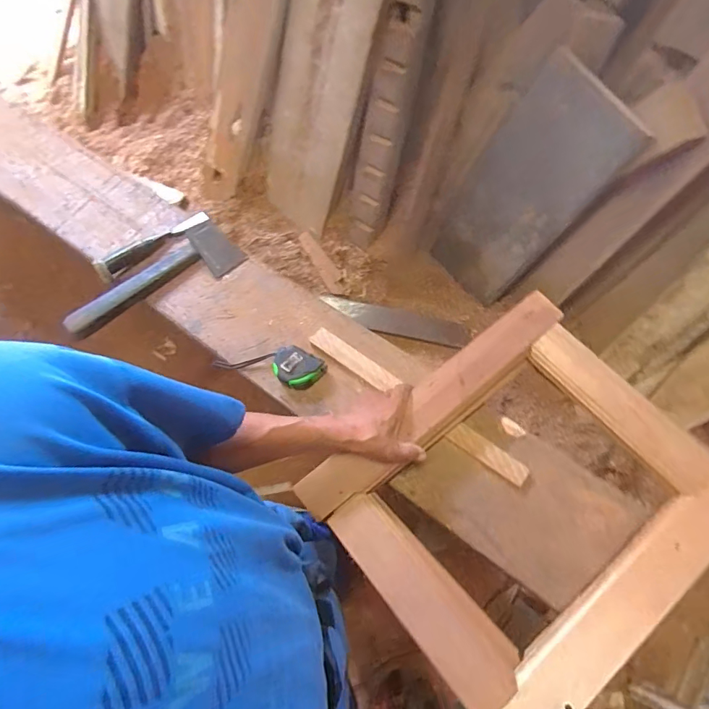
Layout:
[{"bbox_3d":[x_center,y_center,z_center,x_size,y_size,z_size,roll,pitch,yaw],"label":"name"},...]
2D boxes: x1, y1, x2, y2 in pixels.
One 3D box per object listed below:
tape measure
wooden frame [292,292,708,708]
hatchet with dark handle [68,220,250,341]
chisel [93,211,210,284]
[{"bbox_3d":[-0.151,0.017,0.779,0.208,0.056,0.069,6,69,18],"label":"tape measure"},{"bbox_3d":[0.236,0.197,0.621,0.477,0.055,0.415,-37,72,-11],"label":"wooden frame"},{"bbox_3d":[-0.370,-0.150,0.849,0.304,0.038,0.122,-37,72,-11],"label":"hatchet with dark handle"},{"bbox_3d":[-0.398,-0.224,0.875,0.238,0.046,0.045,-38,73,-11],"label":"chisel"}]

